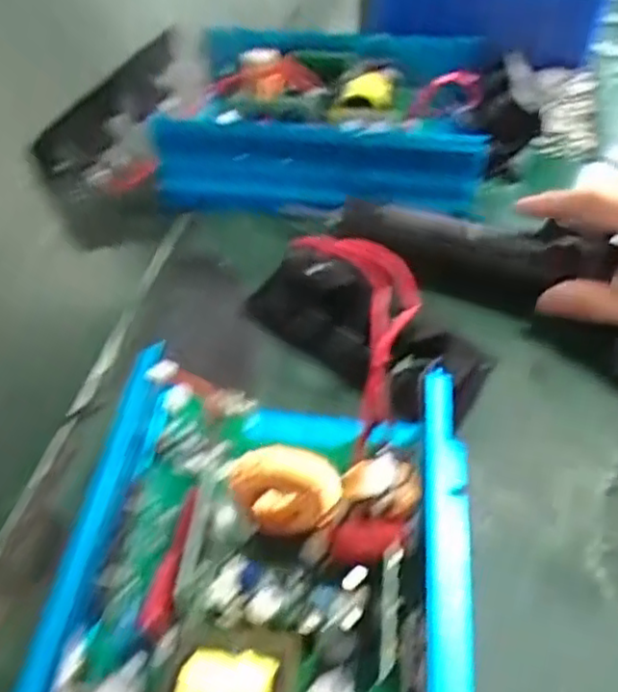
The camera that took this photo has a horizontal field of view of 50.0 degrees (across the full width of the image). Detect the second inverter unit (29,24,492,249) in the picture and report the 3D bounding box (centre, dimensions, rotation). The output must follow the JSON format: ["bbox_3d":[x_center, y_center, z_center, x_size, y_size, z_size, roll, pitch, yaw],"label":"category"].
[{"bbox_3d":[-0.022,-0.160,0.478,0.333,0.066,0.168,1,49,3],"label":"second inverter unit"}]

